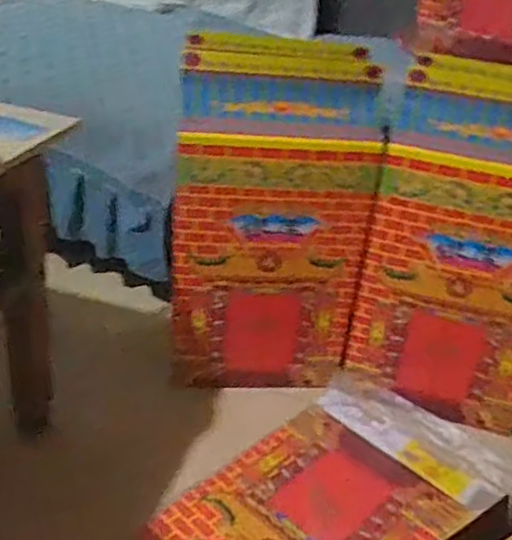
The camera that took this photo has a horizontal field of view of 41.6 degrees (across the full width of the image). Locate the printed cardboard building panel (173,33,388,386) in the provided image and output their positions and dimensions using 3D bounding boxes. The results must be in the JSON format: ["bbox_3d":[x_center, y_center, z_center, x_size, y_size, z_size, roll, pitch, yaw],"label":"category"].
[{"bbox_3d":[0.012,-0.096,1.229,0.316,0.593,0.257,2,31,-7],"label":"printed cardboard building panel"}]

